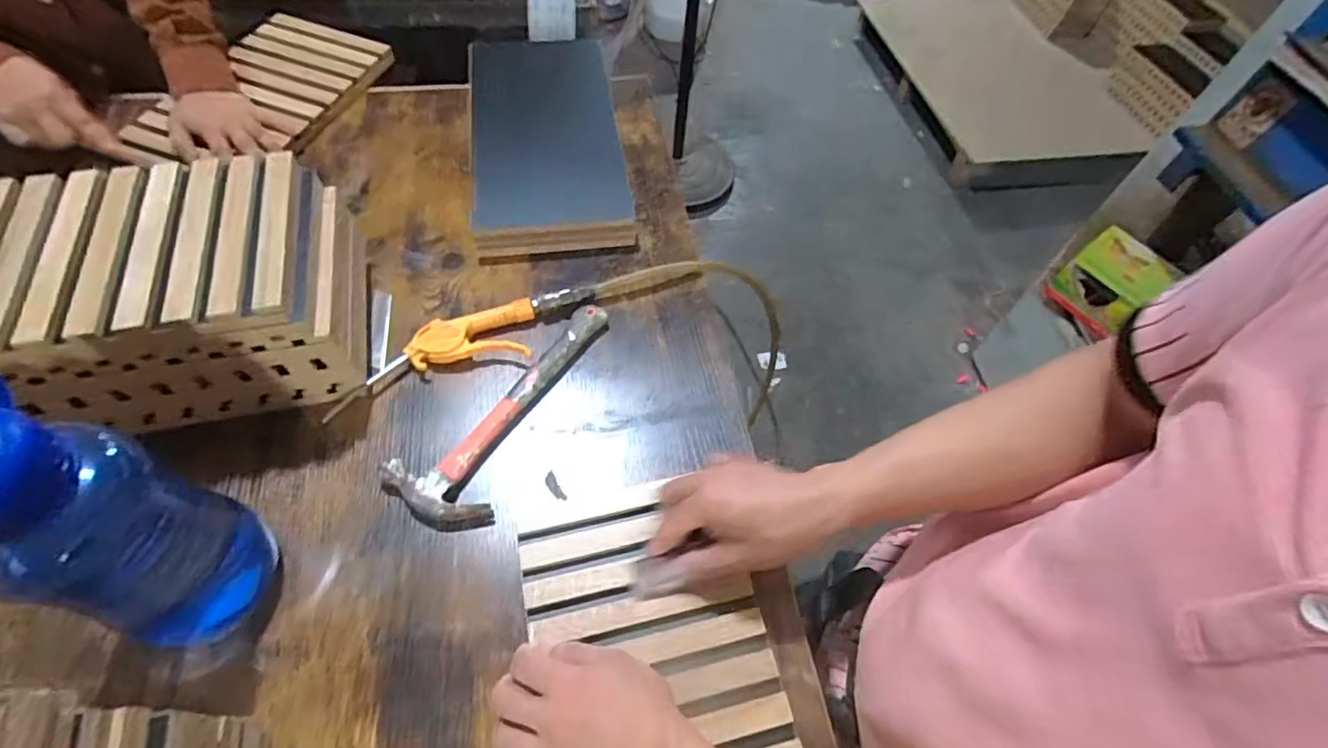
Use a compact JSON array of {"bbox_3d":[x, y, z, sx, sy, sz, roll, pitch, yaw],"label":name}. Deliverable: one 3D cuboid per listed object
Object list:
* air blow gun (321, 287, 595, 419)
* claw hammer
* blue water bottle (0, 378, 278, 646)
[{"bbox_3d":[-0.200,-0.036,0.617,0.268,0.028,0.066,-20,62,-16],"label":"air blow gun"},{"bbox_3d":[-0.147,0.027,0.581,0.097,0.023,0.264,28,60,12],"label":"claw hammer"},{"bbox_3d":[-0.357,0.098,0.377,0.100,0.266,0.099,19,59,7],"label":"blue water bottle"}]

